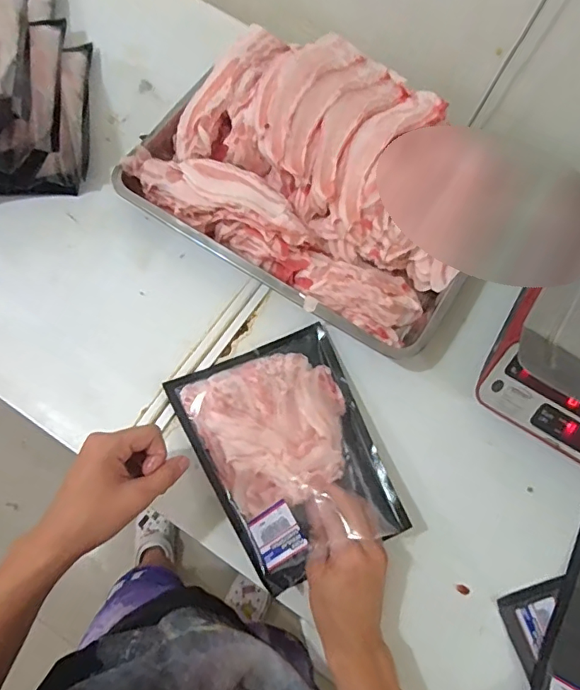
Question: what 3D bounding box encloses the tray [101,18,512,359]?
[{"bbox_3d":[0.043,-0.213,0.639,0.431,0.097,0.319,32,74,7],"label":"tray"}]

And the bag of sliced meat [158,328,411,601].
[{"bbox_3d":[0.003,0.108,0.549,0.190,0.058,0.248,-26,75,-10],"label":"bag of sliced meat"}]

